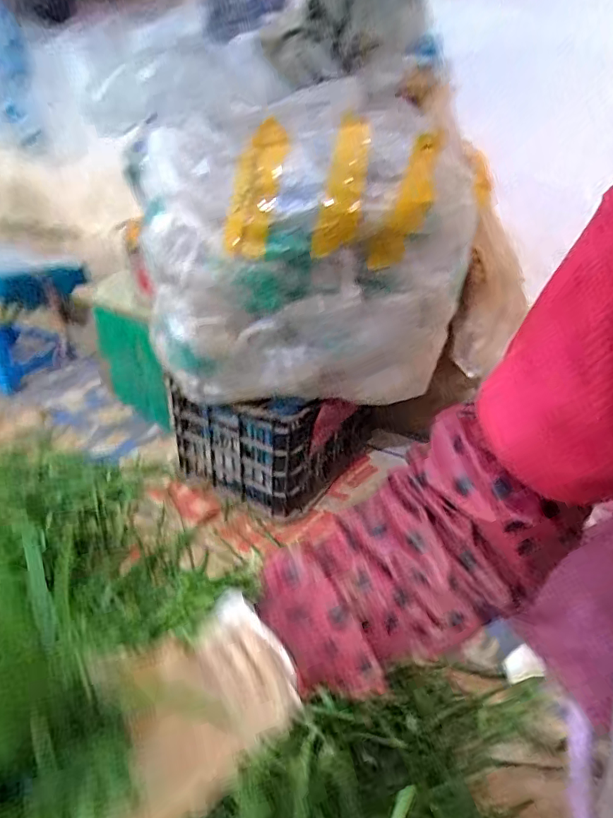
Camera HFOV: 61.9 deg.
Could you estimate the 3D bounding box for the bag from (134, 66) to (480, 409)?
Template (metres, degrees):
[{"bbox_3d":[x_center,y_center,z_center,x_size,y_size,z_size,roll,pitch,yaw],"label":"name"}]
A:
[{"bbox_3d":[-0.002,-0.235,0.845,0.459,0.469,0.343,-18,38,-31],"label":"bag"}]

